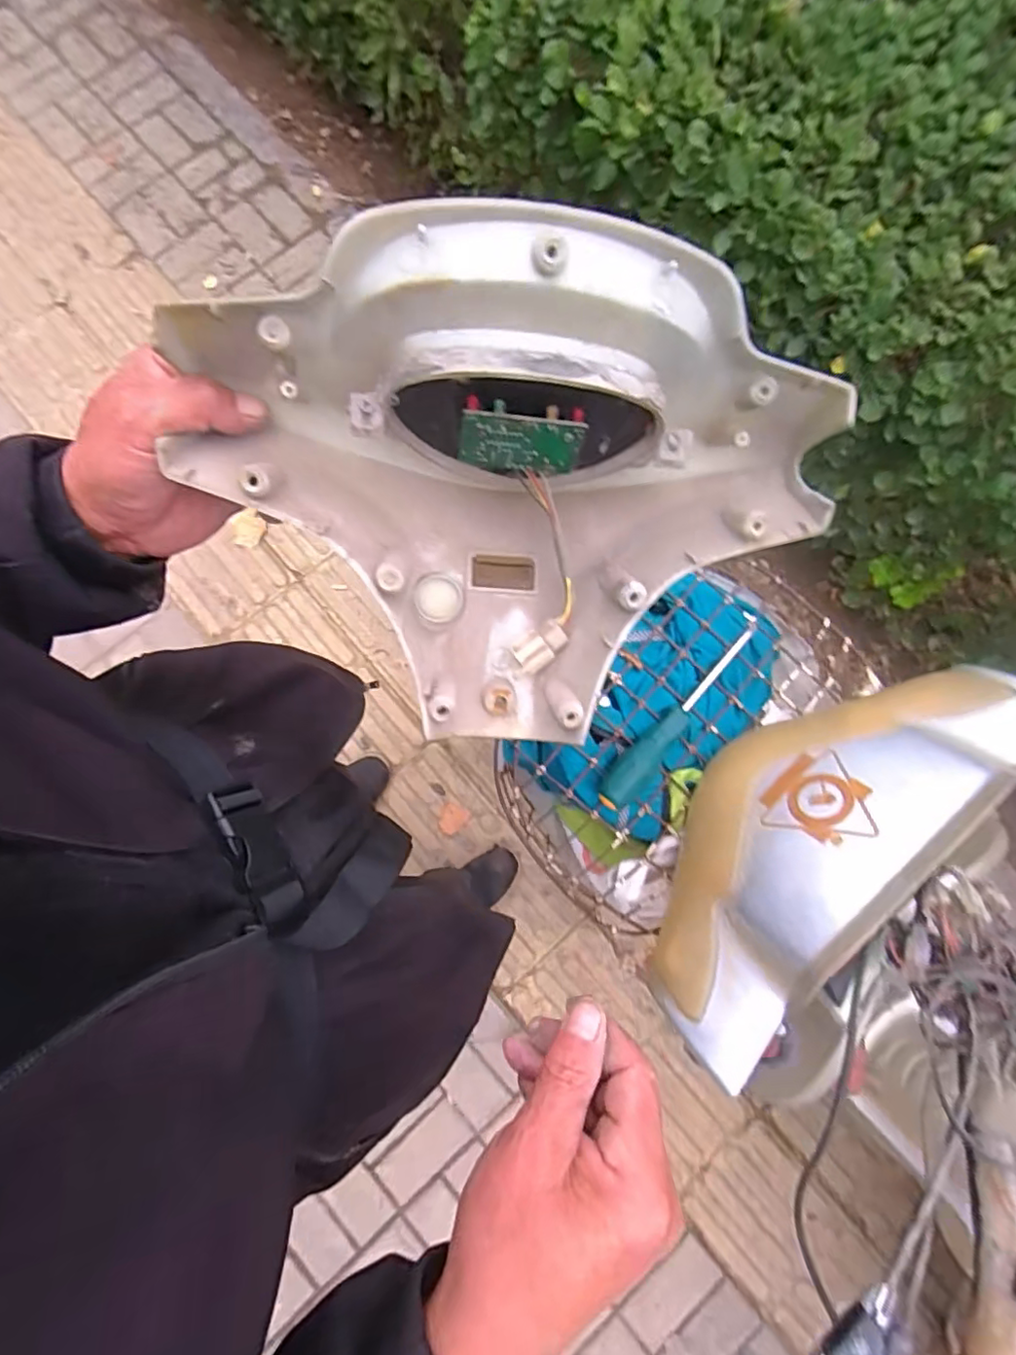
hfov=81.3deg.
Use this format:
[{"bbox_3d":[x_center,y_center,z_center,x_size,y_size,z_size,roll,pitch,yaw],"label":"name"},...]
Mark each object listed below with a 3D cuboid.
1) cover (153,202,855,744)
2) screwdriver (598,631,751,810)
[{"bbox_3d":[0.002,-0.079,0.296,0.325,0.145,0.196,6,79,1],"label":"cover"},{"bbox_3d":[0.136,0.030,0.478,0.024,0.024,0.183,41,81,7],"label":"screwdriver"}]

